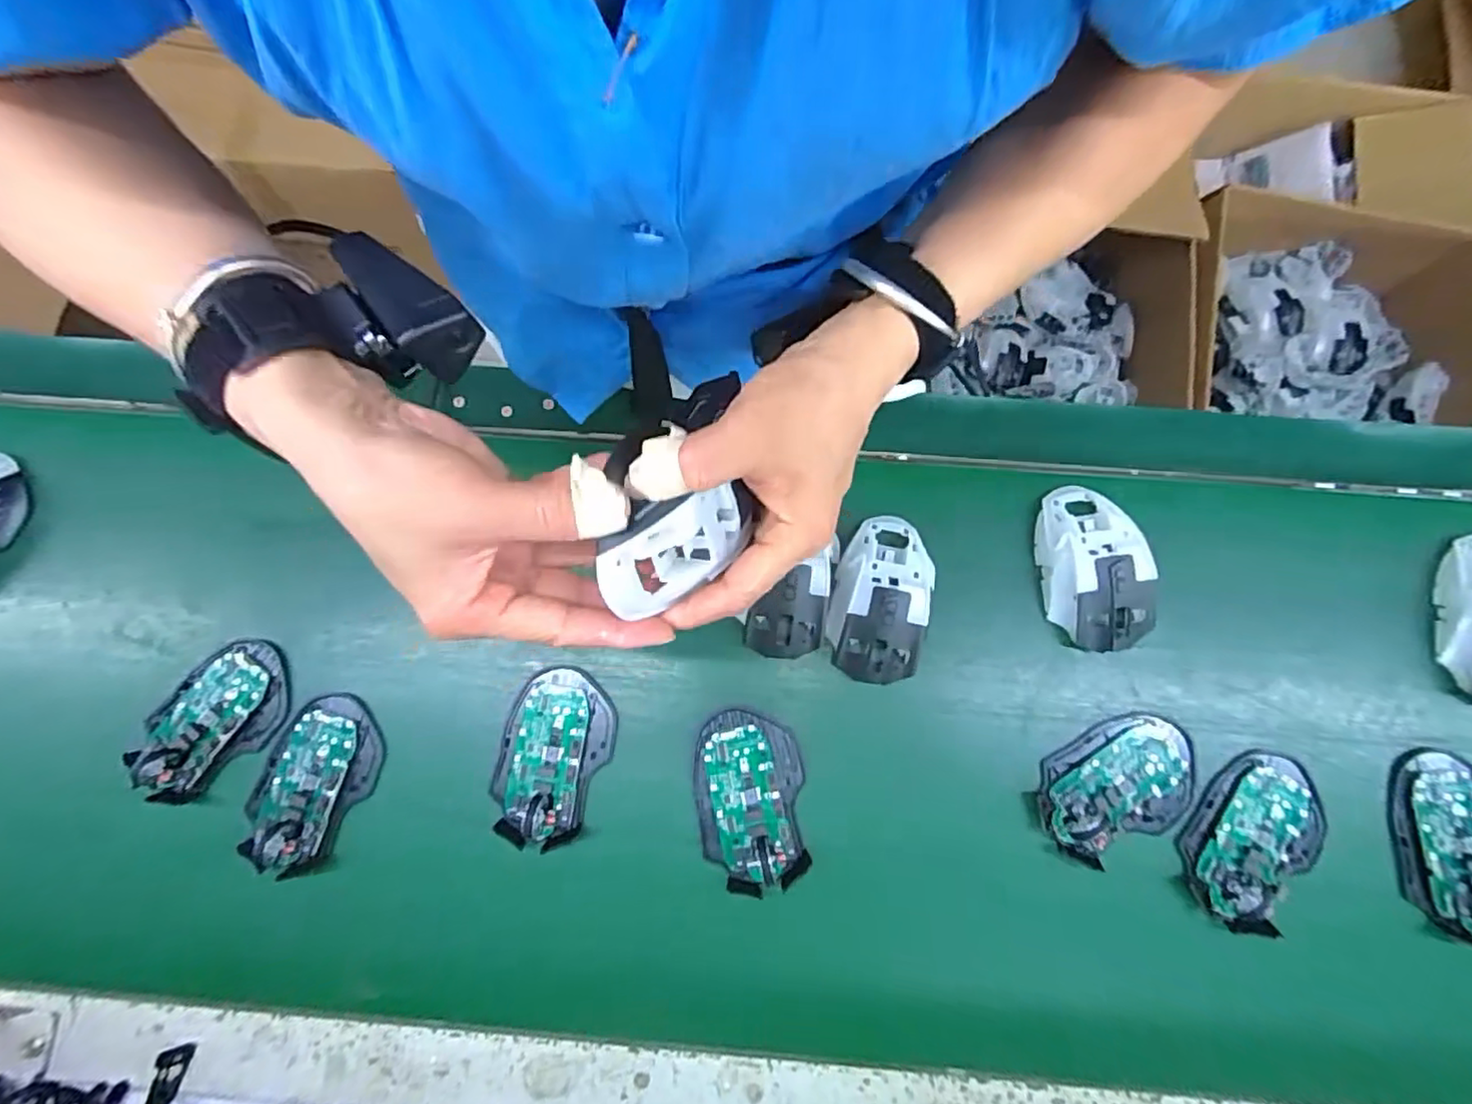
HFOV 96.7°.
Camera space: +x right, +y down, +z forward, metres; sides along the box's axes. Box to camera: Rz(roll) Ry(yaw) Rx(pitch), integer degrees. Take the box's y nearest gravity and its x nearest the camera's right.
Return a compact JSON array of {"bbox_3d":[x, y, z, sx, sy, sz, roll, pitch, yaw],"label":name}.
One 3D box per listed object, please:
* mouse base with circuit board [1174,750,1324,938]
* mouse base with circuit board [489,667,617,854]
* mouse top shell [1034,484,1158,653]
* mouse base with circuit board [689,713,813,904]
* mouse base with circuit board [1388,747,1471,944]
[{"bbox_3d":[0.337,0.184,0.422,0.071,0.022,0.109,42,82,8],"label":"mouse base with circuit board"},{"bbox_3d":[-0.127,0.137,0.439,0.073,0.025,0.113,16,79,4],"label":"mouse base with circuit board"},{"bbox_3d":[0.249,0.009,0.452,0.069,0.037,0.116,-4,80,0],"label":"mouse top shell"},{"bbox_3d":[0.009,0.163,0.429,0.070,0.026,0.110,-4,78,0],"label":"mouse base with circuit board"},{"bbox_3d":[0.467,0.188,0.418,0.067,0.027,0.111,15,79,4],"label":"mouse base with circuit board"}]

